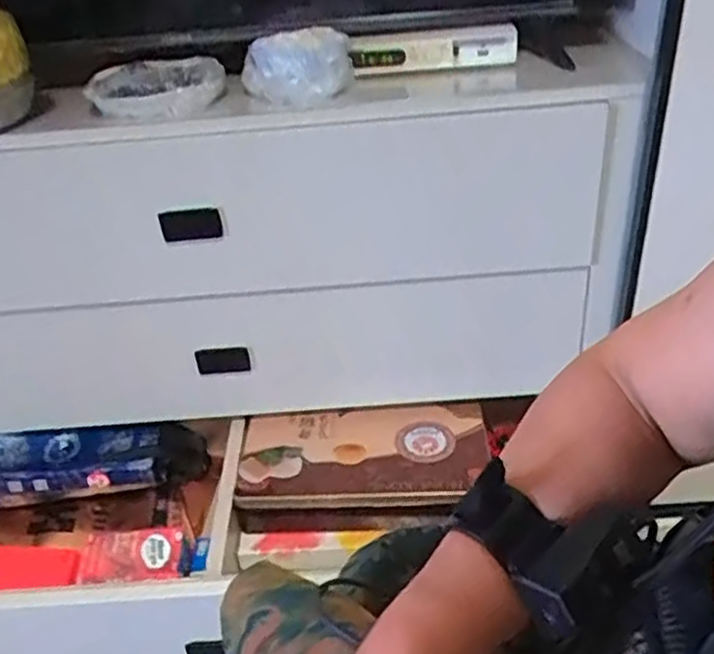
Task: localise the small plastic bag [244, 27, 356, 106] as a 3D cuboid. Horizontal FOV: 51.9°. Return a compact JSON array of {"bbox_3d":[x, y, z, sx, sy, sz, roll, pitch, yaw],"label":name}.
[{"bbox_3d":[-0.066,-0.290,0.818,0.119,0.071,0.060,-6,33,-4],"label":"small plastic bag"}]

